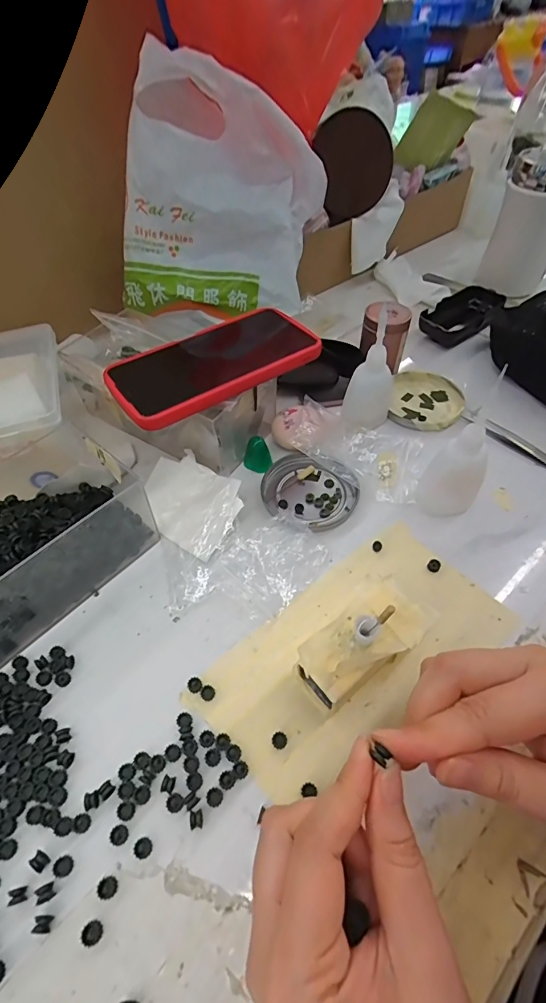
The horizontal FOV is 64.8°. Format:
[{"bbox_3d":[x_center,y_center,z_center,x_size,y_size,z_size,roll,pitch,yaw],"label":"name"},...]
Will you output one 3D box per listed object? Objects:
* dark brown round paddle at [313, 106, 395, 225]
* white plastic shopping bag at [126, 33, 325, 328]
[{"bbox_3d":[0.095,-0.406,0.526,0.103,0.104,0.011,29,58,23],"label":"dark brown round paddle"},{"bbox_3d":[-0.052,-0.296,0.419,0.193,0.182,0.096,0,52,2],"label":"white plastic shopping bag"}]

